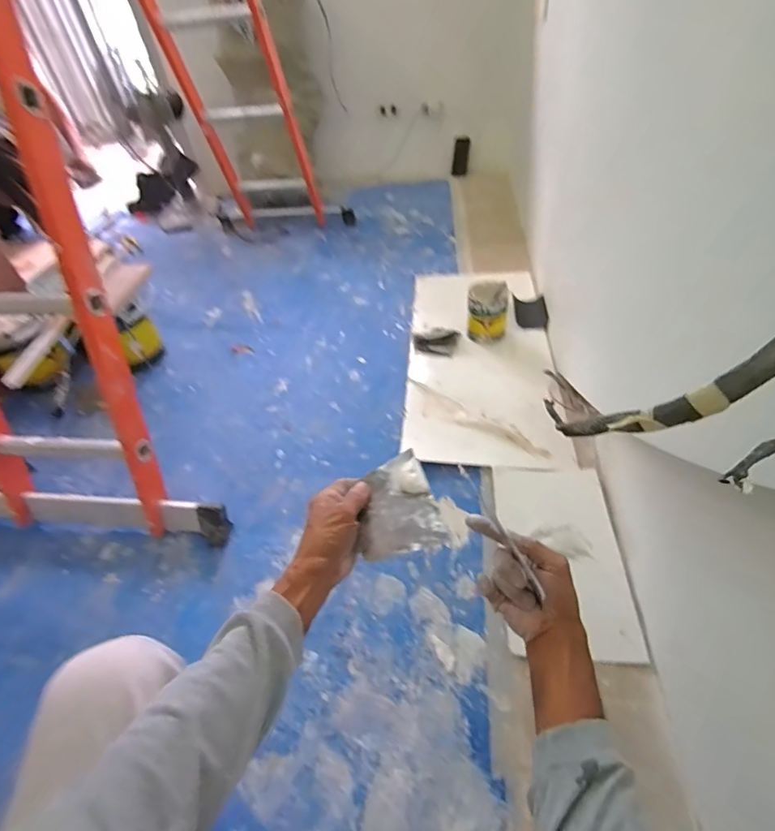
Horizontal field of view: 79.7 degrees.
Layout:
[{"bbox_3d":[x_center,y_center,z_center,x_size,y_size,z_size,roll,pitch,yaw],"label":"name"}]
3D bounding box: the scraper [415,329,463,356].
[{"bbox_3d":[0.133,-0.204,1.276,0.121,0.008,0.098,11,49,18],"label":"scraper"}]

